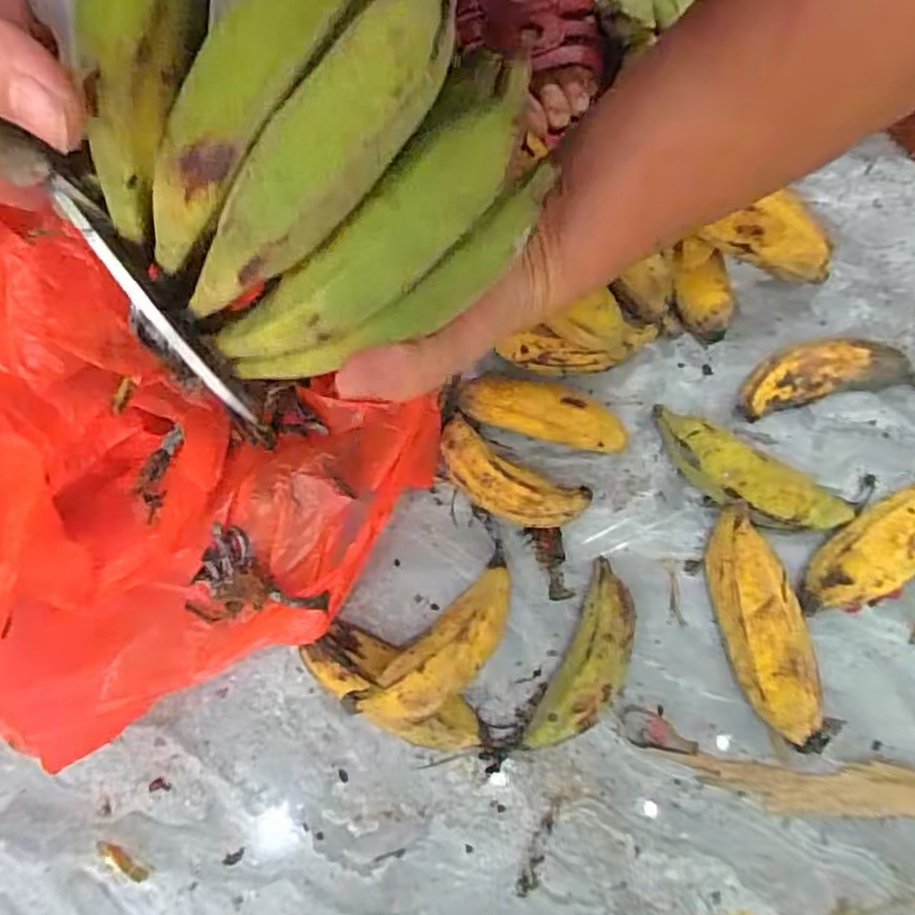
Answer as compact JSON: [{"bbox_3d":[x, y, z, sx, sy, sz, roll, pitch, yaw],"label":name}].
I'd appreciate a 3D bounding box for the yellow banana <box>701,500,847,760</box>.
[{"bbox_3d":[0.162,0.091,0.349,0.041,0.032,0.128,-20,78,-4],"label":"yellow banana"}]

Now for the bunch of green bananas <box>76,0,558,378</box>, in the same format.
[{"bbox_3d":[-0.054,-0.098,0.194,0.135,0.079,0.110,43,81,8],"label":"bunch of green bananas"}]

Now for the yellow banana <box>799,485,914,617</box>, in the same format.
[{"bbox_3d":[0.246,0.042,0.361,0.135,0.026,0.038,-29,79,-6],"label":"yellow banana"}]

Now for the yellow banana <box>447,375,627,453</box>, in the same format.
[{"bbox_3d":[0.046,-0.026,0.378,0.101,0.026,0.030,10,78,2],"label":"yellow banana"}]

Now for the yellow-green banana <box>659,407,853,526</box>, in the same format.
[{"bbox_3d":[0.160,0.013,0.368,0.115,0.030,0.035,32,79,6],"label":"yellow-green banana"}]

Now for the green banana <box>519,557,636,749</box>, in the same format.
[{"bbox_3d":[0.070,0.108,0.347,0.031,0.029,0.102,24,79,5],"label":"green banana"}]

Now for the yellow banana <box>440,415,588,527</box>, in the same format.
[{"bbox_3d":[0.028,0.014,0.366,0.088,0.033,0.035,29,79,6],"label":"yellow banana"}]

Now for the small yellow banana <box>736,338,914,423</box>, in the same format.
[{"bbox_3d":[0.218,-0.050,0.384,0.111,0.026,0.035,-13,78,-3],"label":"small yellow banana"}]

